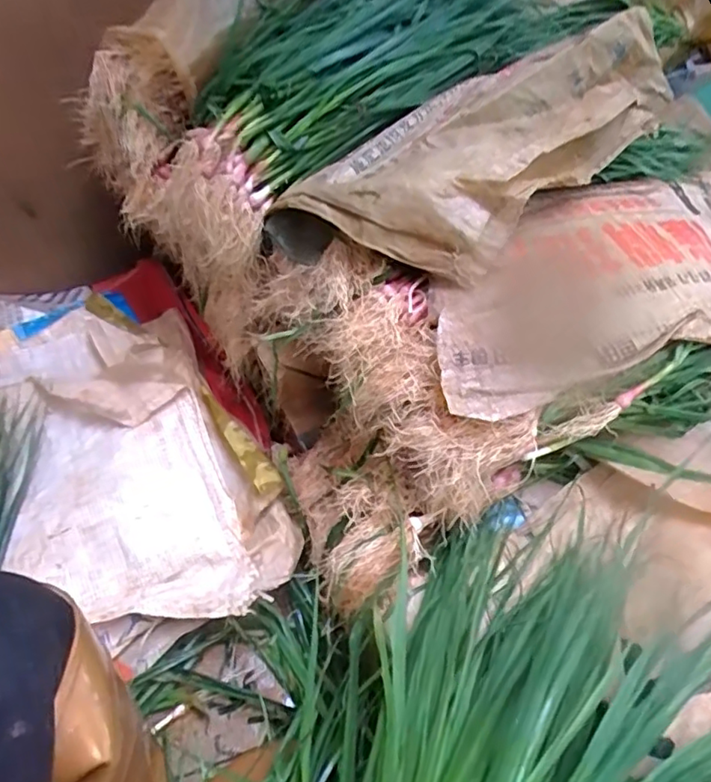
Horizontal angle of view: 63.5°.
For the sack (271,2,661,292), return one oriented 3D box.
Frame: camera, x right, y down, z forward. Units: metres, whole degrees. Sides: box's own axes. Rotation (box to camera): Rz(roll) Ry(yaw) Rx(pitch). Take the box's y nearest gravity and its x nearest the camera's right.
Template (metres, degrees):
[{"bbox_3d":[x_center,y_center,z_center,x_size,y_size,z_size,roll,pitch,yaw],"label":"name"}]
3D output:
[{"bbox_3d":[0.161,-0.318,0.687,0.466,0.133,0.265,-35,58,-30],"label":"sack"}]

